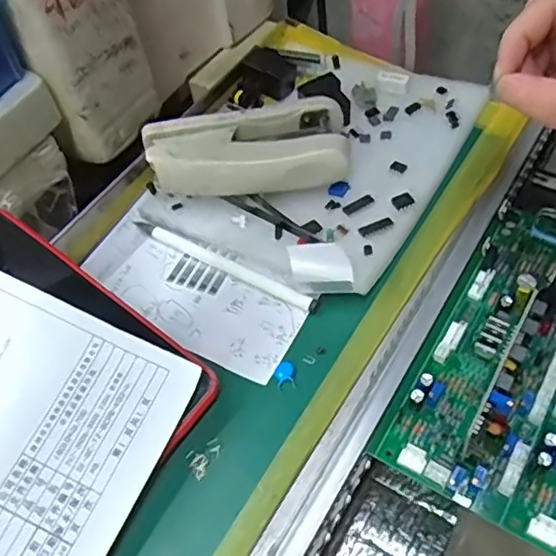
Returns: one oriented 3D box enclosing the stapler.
[{"bbox_3d":[-0.018,-0.073,0.350,0.114,0.032,0.052,-5,50,-3],"label":"stapler"}]

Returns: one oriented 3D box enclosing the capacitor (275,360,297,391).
[{"bbox_3d":[0.004,0.048,0.296,0.010,0.004,0.015,-3,50,-1],"label":"capacitor"}]

